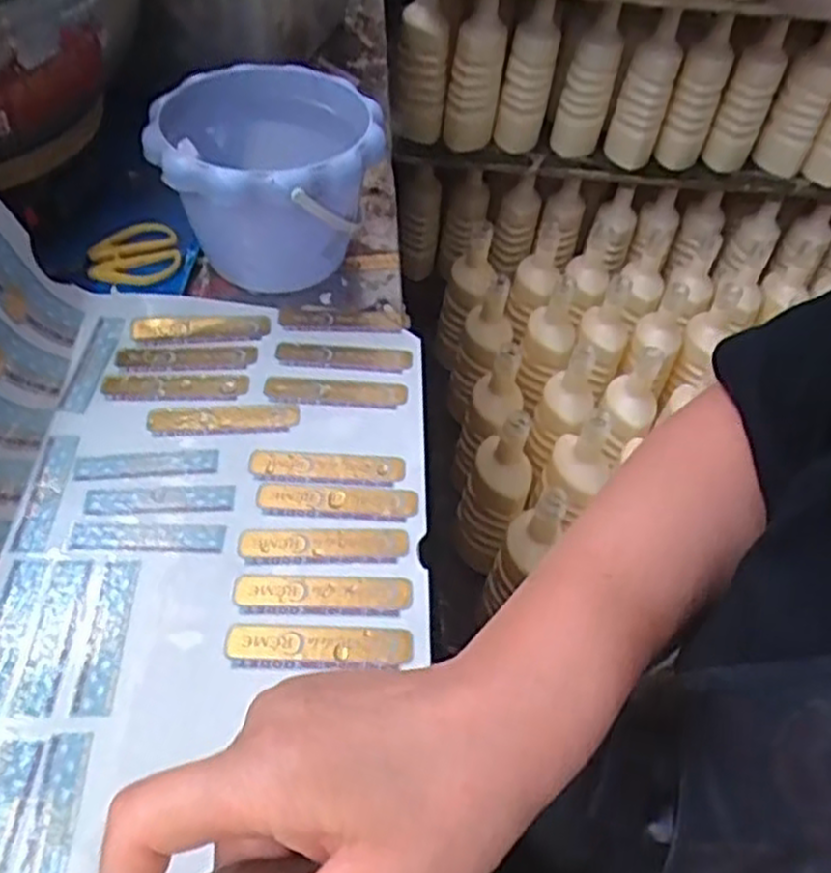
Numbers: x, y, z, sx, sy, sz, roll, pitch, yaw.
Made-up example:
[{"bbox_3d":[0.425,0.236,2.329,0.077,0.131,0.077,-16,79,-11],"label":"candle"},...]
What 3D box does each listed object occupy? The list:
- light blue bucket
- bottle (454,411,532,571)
[{"bbox_3d":[-0.098,-0.179,0.542,0.141,0.116,0.165,4,50,-2],"label":"light blue bucket"},{"bbox_3d":[0.093,0.076,0.936,0.071,0.231,0.078,16,48,6],"label":"bottle"}]

